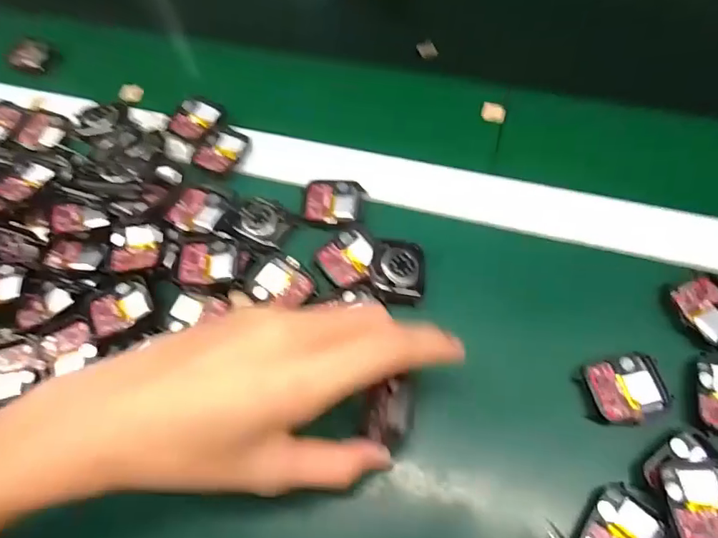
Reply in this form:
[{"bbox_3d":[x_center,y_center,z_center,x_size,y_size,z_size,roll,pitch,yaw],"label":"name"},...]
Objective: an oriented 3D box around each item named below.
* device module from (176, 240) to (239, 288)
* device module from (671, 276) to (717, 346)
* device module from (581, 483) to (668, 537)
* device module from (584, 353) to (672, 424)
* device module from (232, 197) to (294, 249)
[{"bbox_3d":[-0.105,-0.004,0.339,0.041,0.006,0.036,3,63,5],"label":"device module"},{"bbox_3d":[0.215,0.025,0.308,0.035,0.004,0.039,-30,65,-11],"label":"device module"},{"bbox_3d":[0.139,0.137,0.259,0.037,0.008,0.041,27,68,16],"label":"device module"},{"bbox_3d":[0.158,0.070,0.295,0.046,0.013,0.035,-13,63,-3],"label":"device module"},{"bbox_3d":[-0.069,-0.034,0.359,0.040,0.005,0.031,21,66,14],"label":"device module"}]

